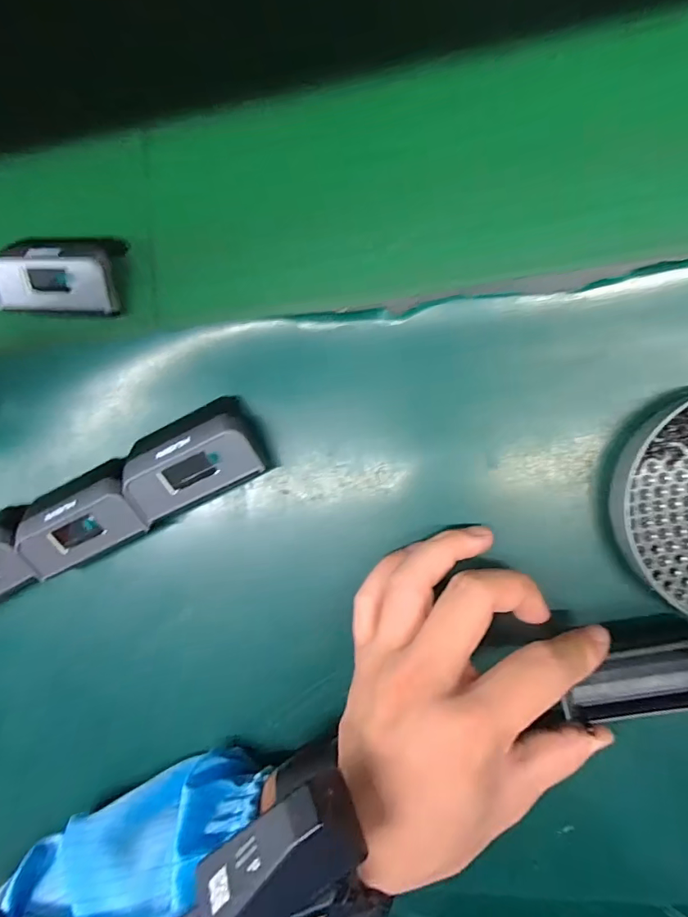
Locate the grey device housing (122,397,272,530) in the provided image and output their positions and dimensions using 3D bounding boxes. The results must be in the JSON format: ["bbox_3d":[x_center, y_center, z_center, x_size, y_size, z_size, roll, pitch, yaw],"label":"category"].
[{"bbox_3d":[-0.083,-0.002,0.255,0.081,0.026,0.050,-27,86,8],"label":"grey device housing"}]

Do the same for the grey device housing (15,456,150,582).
[{"bbox_3d":[-0.152,0.033,0.267,0.078,0.027,0.048,-26,86,8],"label":"grey device housing"}]

